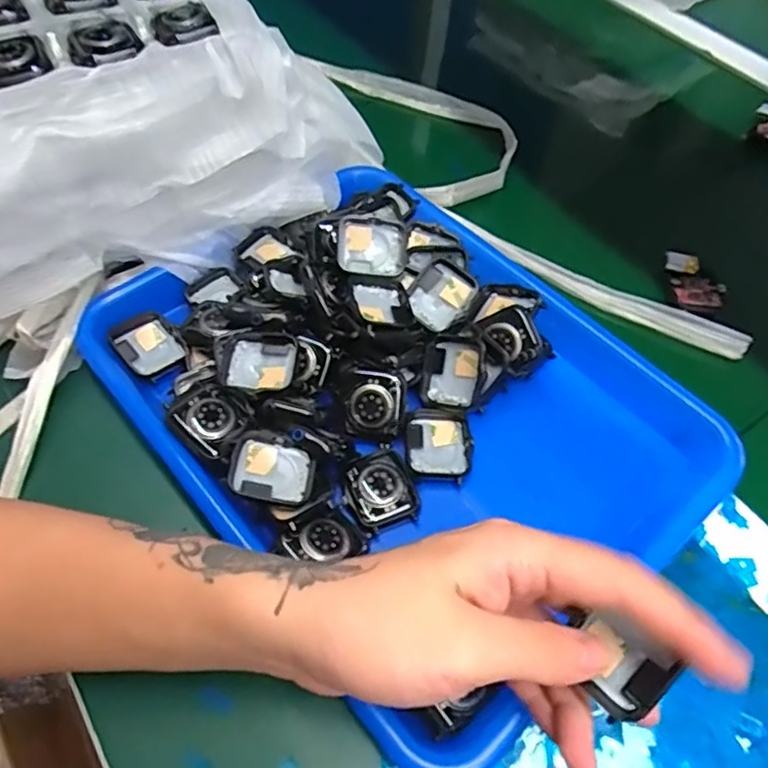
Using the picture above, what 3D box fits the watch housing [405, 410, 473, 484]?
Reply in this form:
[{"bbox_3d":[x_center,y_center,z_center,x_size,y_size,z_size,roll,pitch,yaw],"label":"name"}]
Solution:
[{"bbox_3d":[0.032,0.036,0.353,0.036,0.008,0.042,1,56,-1],"label":"watch housing"}]

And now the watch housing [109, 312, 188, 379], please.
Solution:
[{"bbox_3d":[-0.149,-0.024,0.391,0.036,0.017,0.044,-38,65,-24],"label":"watch housing"}]

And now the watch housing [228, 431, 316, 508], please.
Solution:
[{"bbox_3d":[-0.058,0.046,0.323,0.042,0.016,0.035,10,56,5],"label":"watch housing"}]

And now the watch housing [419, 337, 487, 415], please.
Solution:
[{"bbox_3d":[0.042,-0.006,0.361,0.038,0.015,0.045,2,85,23],"label":"watch housing"}]

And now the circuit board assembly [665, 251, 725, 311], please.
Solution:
[{"bbox_3d":[0.224,-0.072,0.440,0.038,0.014,0.048,0,56,-1],"label":"circuit board assembly"}]

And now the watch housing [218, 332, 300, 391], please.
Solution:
[{"bbox_3d":[-0.072,-0.011,0.354,0.044,0.017,0.033,-3,59,-4],"label":"watch housing"}]

